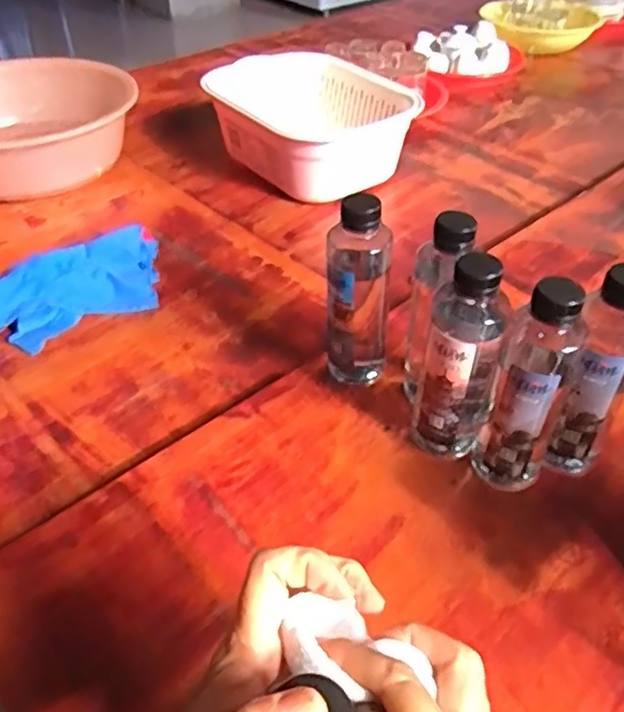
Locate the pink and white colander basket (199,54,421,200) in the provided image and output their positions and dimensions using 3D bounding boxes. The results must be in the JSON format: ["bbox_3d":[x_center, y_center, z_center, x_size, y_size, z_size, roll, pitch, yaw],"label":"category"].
[{"bbox_3d":[0.006,-0.332,0.936,0.223,0.121,0.276,-26,47,-26],"label":"pink and white colander basket"}]

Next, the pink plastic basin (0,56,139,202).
[{"bbox_3d":[-0.419,-0.330,0.954,0.312,0.113,0.312,0,42,0],"label":"pink plastic basin"}]

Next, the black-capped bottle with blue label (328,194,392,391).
[{"bbox_3d":[0.039,-0.045,0.561,0.052,0.185,0.045,5,41,7],"label":"black-capped bottle with blue label"}]

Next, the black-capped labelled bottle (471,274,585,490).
[{"bbox_3d":[0.156,0.027,0.472,0.051,0.178,0.044,14,43,17],"label":"black-capped labelled bottle"}]

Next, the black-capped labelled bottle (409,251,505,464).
[{"bbox_3d":[0.113,0.004,0.495,0.052,0.183,0.048,11,42,14],"label":"black-capped labelled bottle"}]

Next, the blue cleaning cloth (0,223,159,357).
[{"bbox_3d":[-0.263,-0.070,0.710,0.135,0.039,0.280,26,48,28],"label":"blue cleaning cloth"}]

